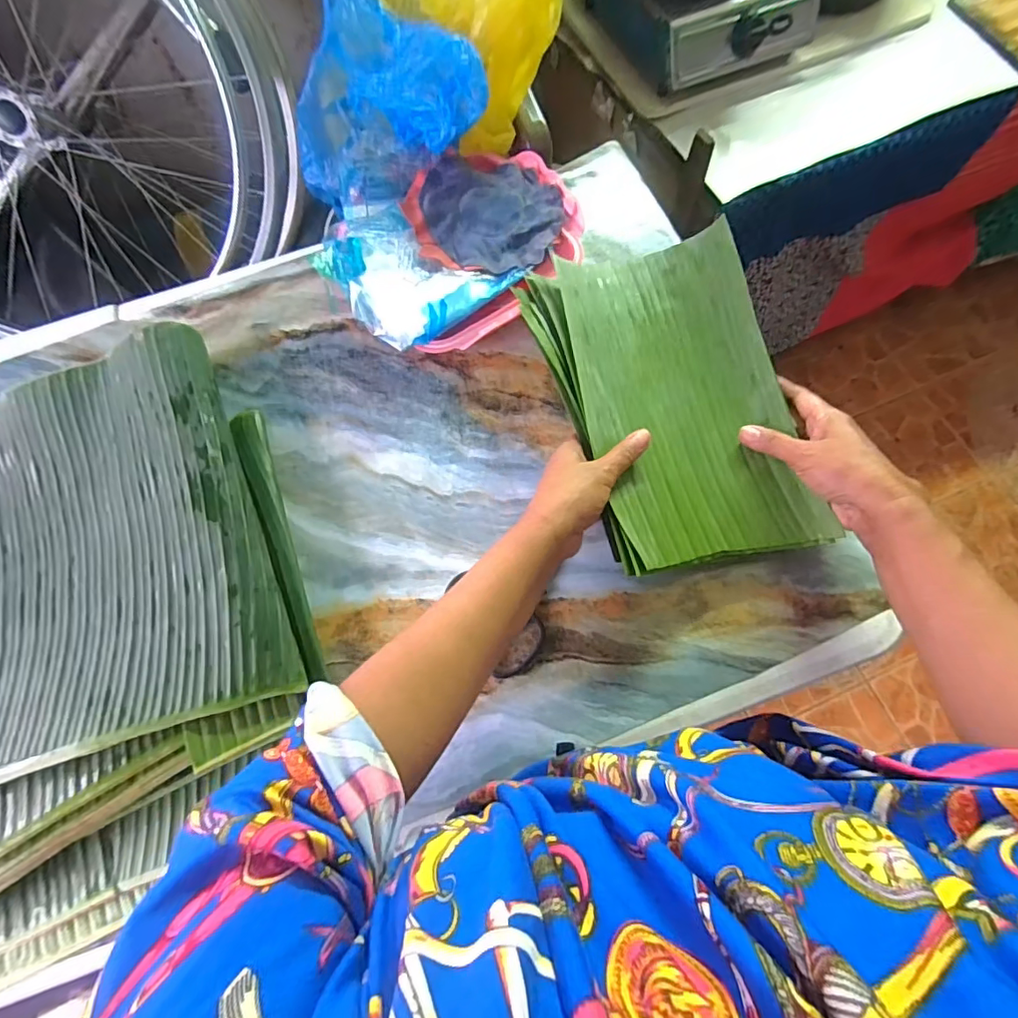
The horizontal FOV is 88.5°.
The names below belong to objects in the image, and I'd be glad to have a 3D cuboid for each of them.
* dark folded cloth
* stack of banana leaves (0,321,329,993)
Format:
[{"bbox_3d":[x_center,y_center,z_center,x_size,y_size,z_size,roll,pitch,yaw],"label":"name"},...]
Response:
[{"bbox_3d":[-0.017,-0.312,0.549,0.143,0.026,0.137,4,75,1],"label":"dark folded cloth"},{"bbox_3d":[-0.514,0.150,0.386,0.708,0.057,0.464,-27,76,-7],"label":"stack of banana leaves"}]

